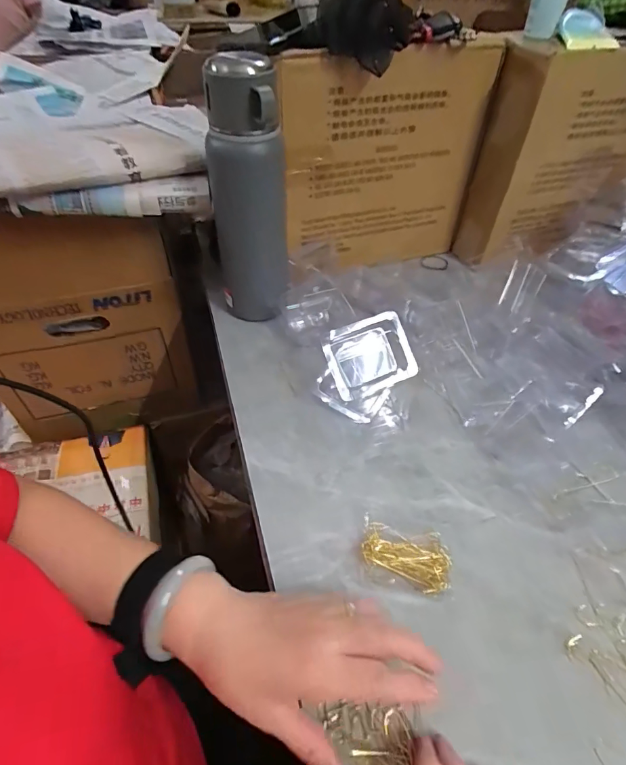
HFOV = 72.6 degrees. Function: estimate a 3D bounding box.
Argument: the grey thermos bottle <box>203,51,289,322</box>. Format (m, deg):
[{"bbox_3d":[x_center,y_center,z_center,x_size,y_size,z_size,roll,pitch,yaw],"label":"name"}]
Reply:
[{"bbox_3d":[-0.072,-0.190,0.475,0.082,0.266,0.070,-5,48,-7],"label":"grey thermos bottle"}]

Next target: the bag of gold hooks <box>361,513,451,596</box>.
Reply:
[{"bbox_3d":[0.076,0.143,0.353,0.070,0.015,0.049,11,48,7],"label":"bag of gold hooks"}]

